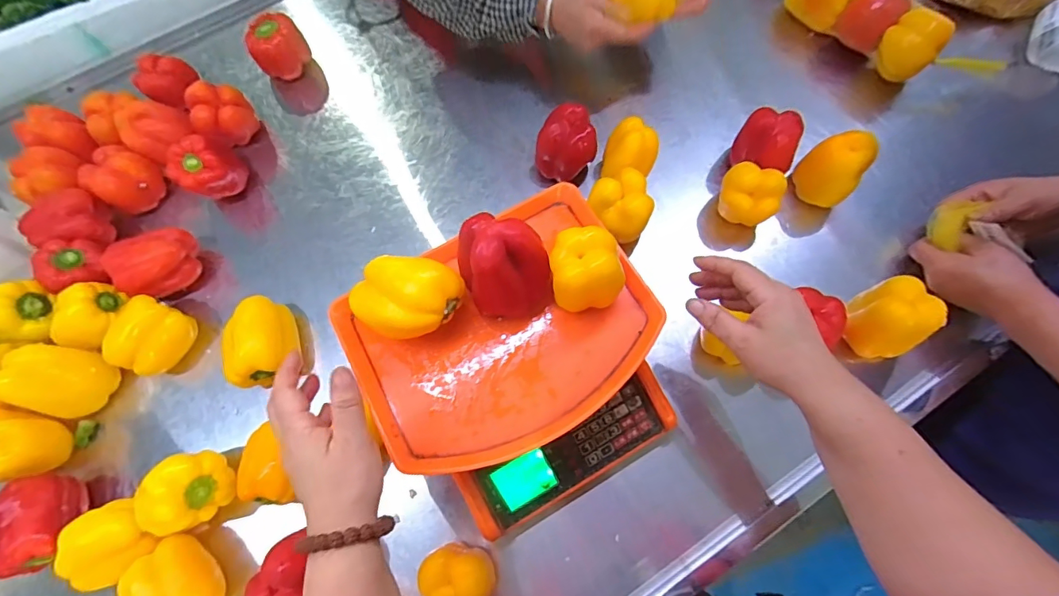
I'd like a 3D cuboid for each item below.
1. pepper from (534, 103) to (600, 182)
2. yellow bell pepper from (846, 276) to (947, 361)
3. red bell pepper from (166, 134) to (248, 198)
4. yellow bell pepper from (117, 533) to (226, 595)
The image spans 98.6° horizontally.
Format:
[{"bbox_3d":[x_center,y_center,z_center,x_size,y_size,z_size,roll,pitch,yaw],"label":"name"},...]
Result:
[{"bbox_3d":[0.049,-0.197,0.607,0.074,0.092,0.071,-38,73,-10],"label":"pepper"},{"bbox_3d":[0.387,0.024,0.497,0.058,0.079,0.078,-28,71,-7],"label":"yellow bell pepper"},{"bbox_3d":[-0.437,-0.171,0.627,0.074,0.088,0.069,-25,71,-6],"label":"red bell pepper"},{"bbox_3d":[-0.348,0.285,0.454,0.059,0.067,0.092,-39,73,-11],"label":"yellow bell pepper"}]

